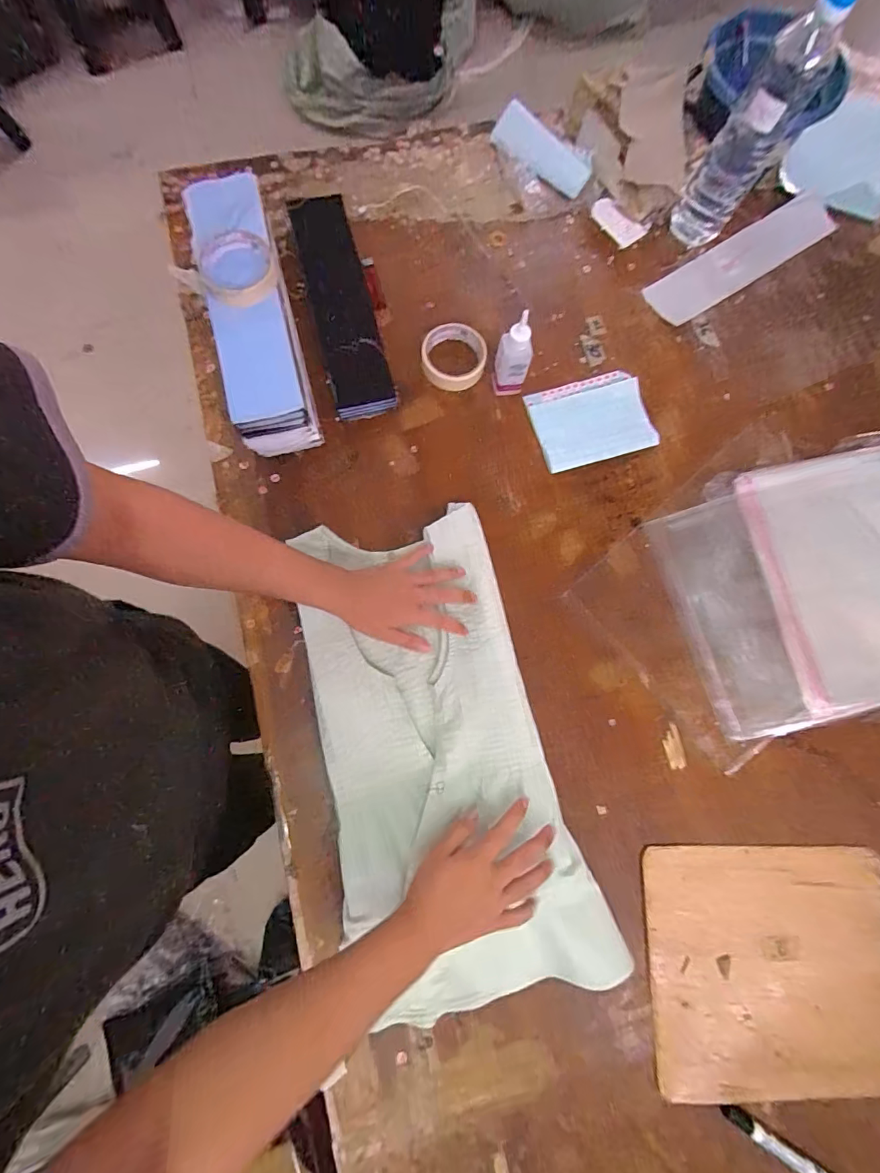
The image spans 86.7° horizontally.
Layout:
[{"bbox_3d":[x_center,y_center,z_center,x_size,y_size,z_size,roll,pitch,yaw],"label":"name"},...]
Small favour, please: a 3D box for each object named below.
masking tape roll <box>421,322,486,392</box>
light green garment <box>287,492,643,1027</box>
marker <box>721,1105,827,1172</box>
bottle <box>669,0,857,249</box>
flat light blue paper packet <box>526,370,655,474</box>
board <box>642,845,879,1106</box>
[{"bbox_3d":[0.019,-0.322,0.658,0.089,0.031,0.089,0,78,-1],"label":"masking tape roll"},{"bbox_3d":[-0.011,0.182,0.542,0.264,0.041,0.552,-17,79,-4],"label":"light green garment"},{"bbox_3d":[0.362,0.594,0.487,0.135,0.018,0.015,33,80,6],"label":"marker"},{"bbox_3d":[0.397,-0.580,0.597,0.083,0.261,0.066,26,79,5],"label":"bottle"},{"bbox_3d":[0.213,-0.236,0.657,0.160,0.006,0.123,-16,79,-4],"label":"flat light blue paper packet"},{"bbox_3d":[0.382,0.430,0.528,0.278,0.015,0.246,0,78,-1],"label":"board"}]

